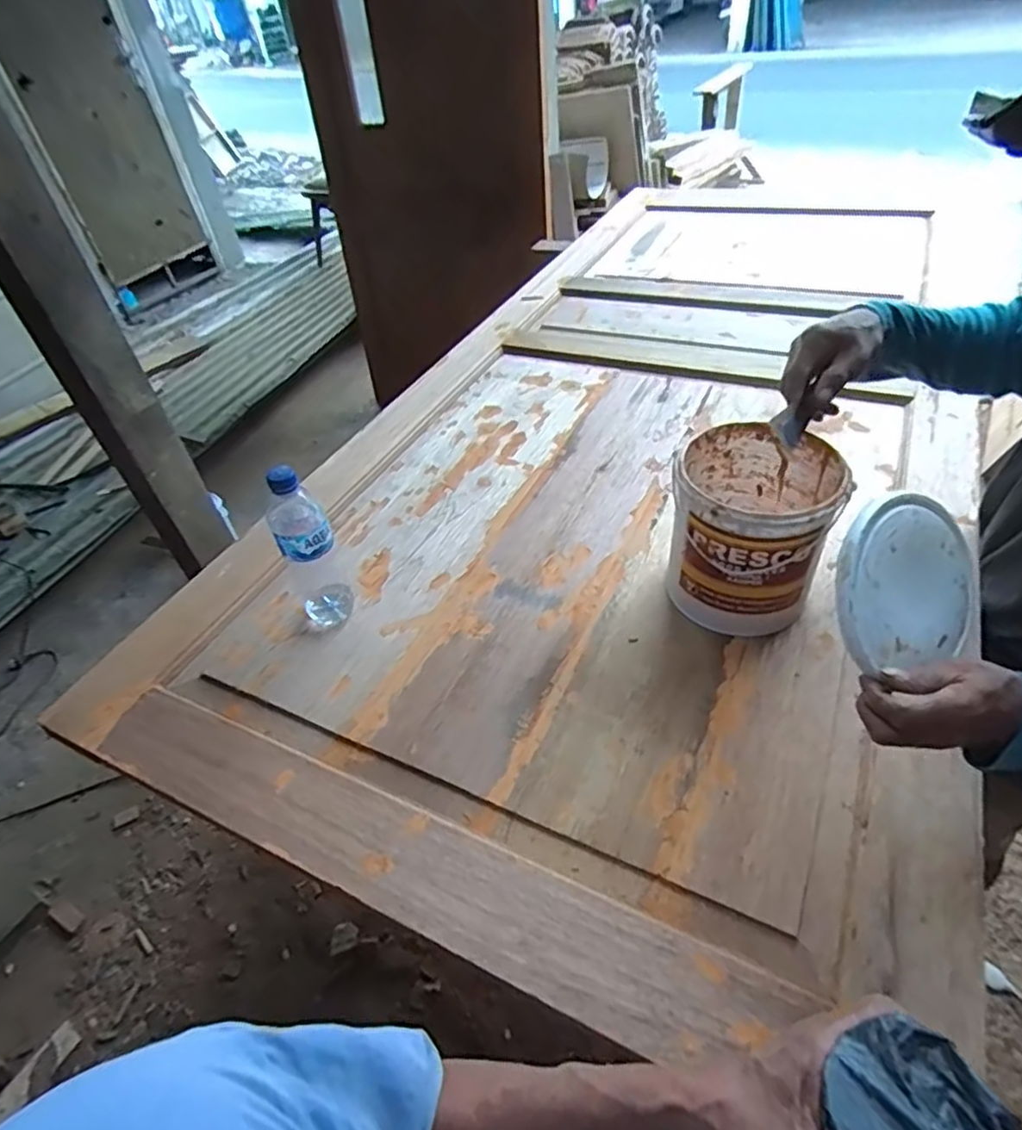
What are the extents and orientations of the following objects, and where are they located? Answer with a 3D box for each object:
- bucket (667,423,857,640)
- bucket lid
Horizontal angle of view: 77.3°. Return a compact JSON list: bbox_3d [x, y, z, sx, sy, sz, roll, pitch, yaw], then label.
[{"bbox_3d":[0.291,-0.042,0.785,0.175,0.198,0.182,-3,45,3],"label":"bucket"},{"bbox_3d":[0.350,0.013,0.566,0.162,0.145,0.014,-6,1,-23],"label":"bucket lid"}]

